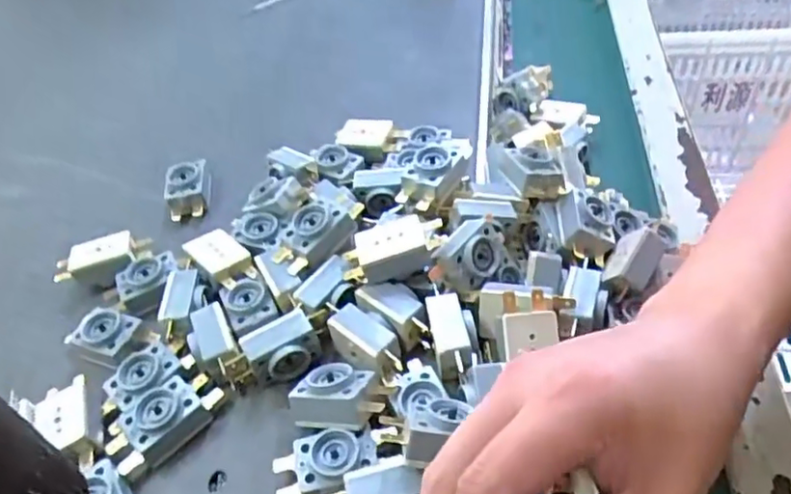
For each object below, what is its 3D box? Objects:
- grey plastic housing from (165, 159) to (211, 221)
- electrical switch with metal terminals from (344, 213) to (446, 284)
[{"bbox_3d":[-0.149,-0.040,0.446,0.029,0.024,0.046,-12,46,-3],"label":"grey plastic housing"},{"bbox_3d":[-0.002,0.002,0.344,0.053,0.023,0.029,-18,46,-8],"label":"electrical switch with metal terminals"}]

